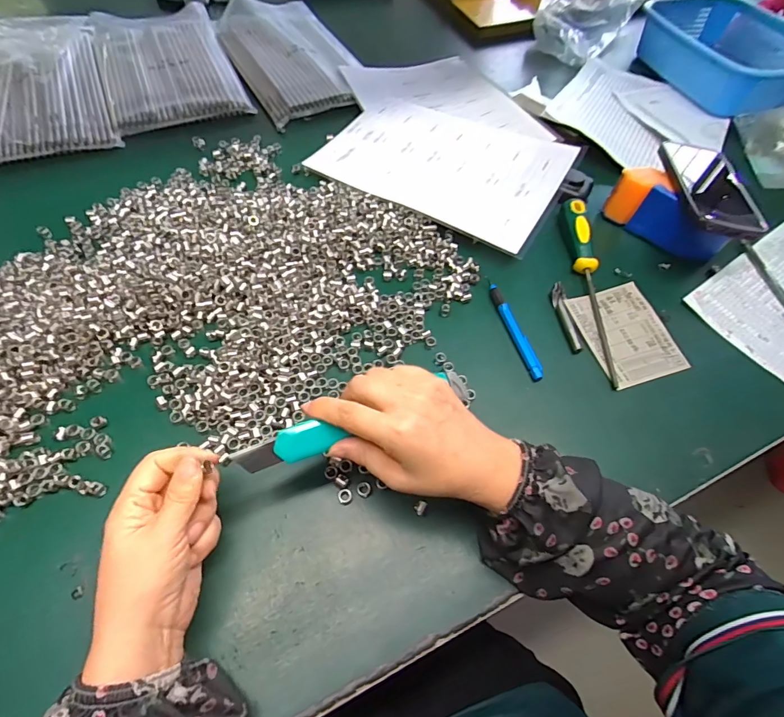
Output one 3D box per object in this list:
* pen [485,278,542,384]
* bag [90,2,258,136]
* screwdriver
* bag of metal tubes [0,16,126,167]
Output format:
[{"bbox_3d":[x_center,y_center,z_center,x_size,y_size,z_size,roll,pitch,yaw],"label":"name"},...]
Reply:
[{"bbox_3d":[0.124,-0.032,0.431,0.011,0.007,0.119,-12,60,-10],"label":"pen"},{"bbox_3d":[-0.347,-0.459,0.654,0.180,0.018,0.322,-21,62,-15],"label":"bag"},{"bbox_3d":[0.216,-0.085,0.455,0.024,0.023,0.237,1,59,-2],"label":"screwdriver"},{"bbox_3d":[-0.511,-0.382,0.588,0.199,0.032,0.313,-21,62,-14],"label":"bag of metal tubes"}]

